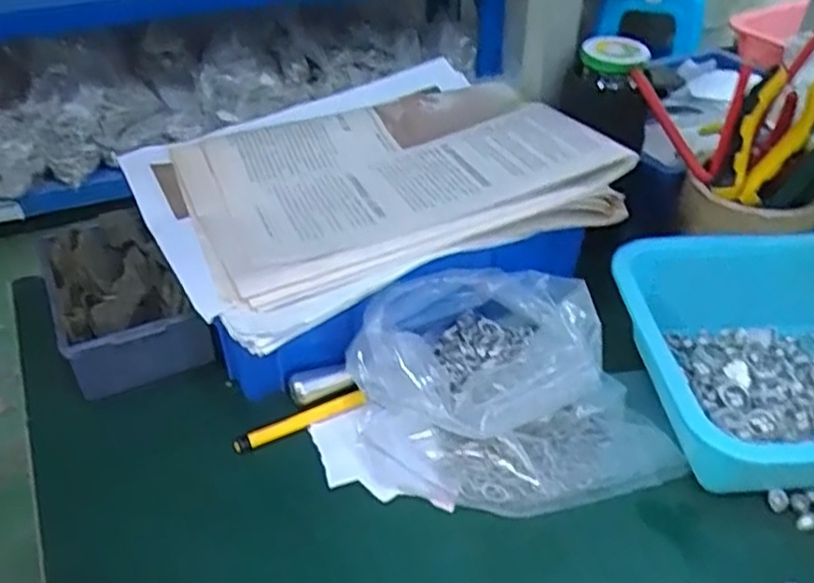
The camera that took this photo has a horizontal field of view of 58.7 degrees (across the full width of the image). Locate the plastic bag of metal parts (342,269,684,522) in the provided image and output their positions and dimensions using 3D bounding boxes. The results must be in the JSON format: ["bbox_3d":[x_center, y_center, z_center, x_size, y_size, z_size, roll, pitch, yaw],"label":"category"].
[{"bbox_3d":[0.065,0.060,0.440,0.170,0.087,0.157,-22,42,-26],"label":"plastic bag of metal parts"}]

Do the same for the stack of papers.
[{"bbox_3d":[-0.033,-0.083,0.509,0.282,0.057,0.239,-18,42,-22],"label":"stack of papers"}]

